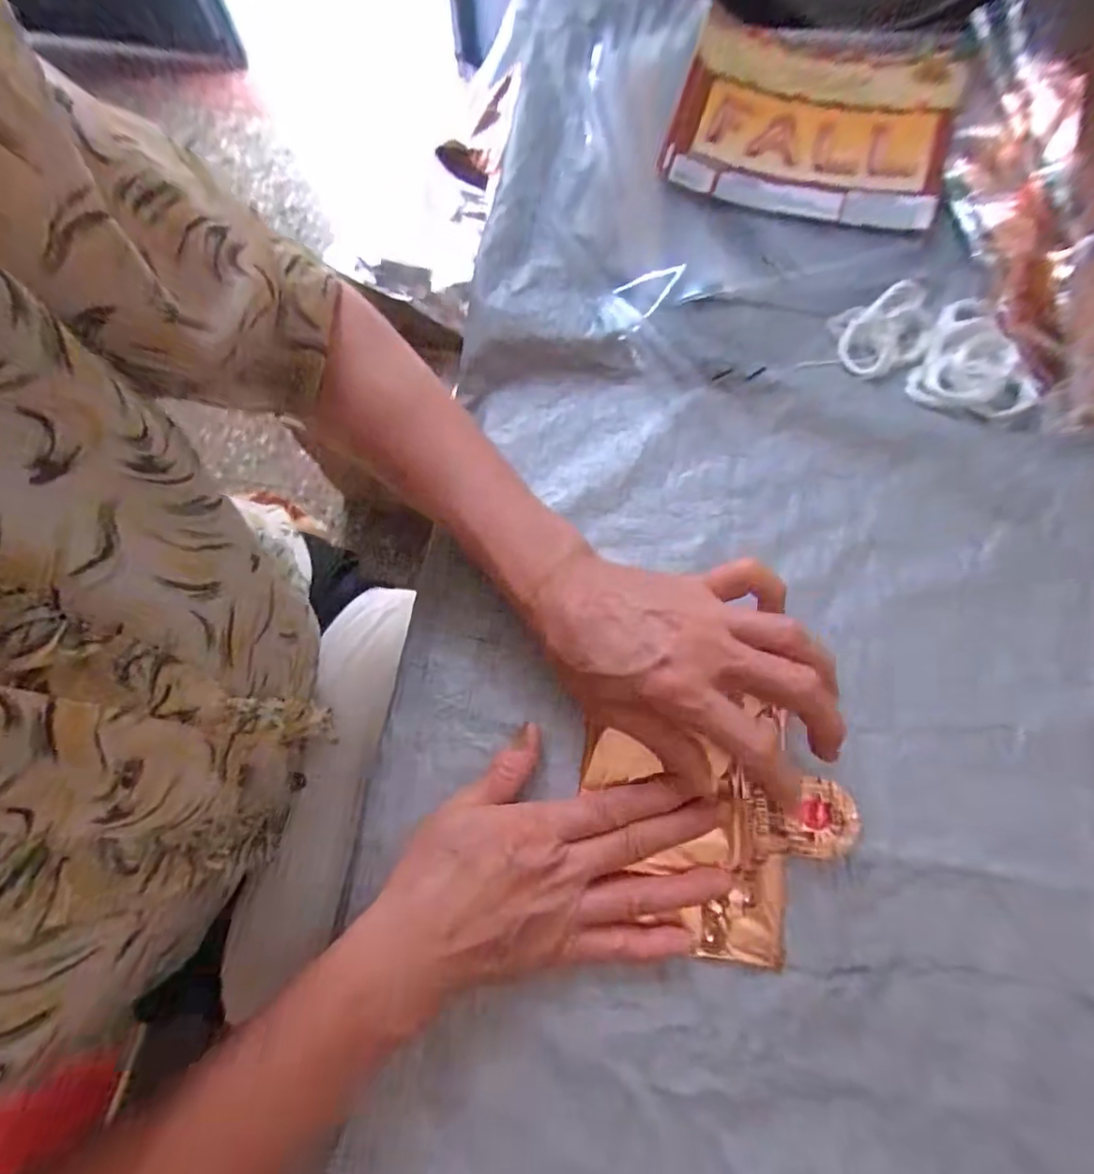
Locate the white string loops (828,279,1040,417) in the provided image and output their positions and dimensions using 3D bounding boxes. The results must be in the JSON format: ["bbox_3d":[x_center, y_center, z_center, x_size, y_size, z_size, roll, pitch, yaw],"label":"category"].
[{"bbox_3d":[0.261,-0.162,0.378,0.126,0.016,0.079,35,77,11],"label":"white string loops"}]

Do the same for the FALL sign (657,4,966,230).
[{"bbox_3d":[0.203,-0.365,0.435,0.199,0.026,0.184,15,74,6],"label":"FALL sign"}]

